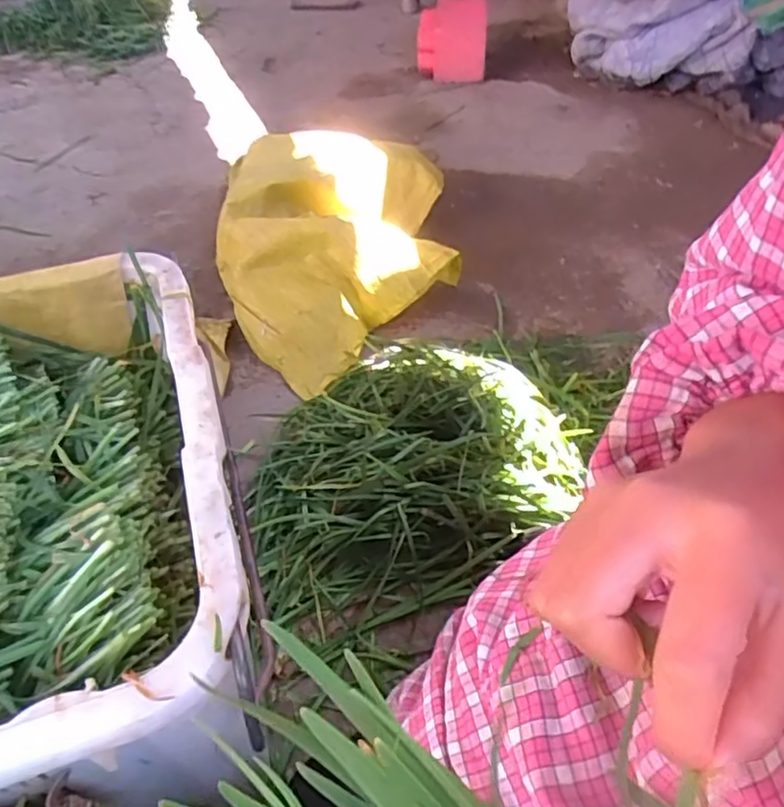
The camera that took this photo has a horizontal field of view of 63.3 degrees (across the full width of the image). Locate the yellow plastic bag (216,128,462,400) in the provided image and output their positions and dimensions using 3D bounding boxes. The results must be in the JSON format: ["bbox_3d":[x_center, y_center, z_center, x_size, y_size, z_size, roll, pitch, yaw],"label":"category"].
[{"bbox_3d":[-0.090,-0.285,1.115,0.400,0.173,0.534,-5,46,-1],"label":"yellow plastic bag"}]

